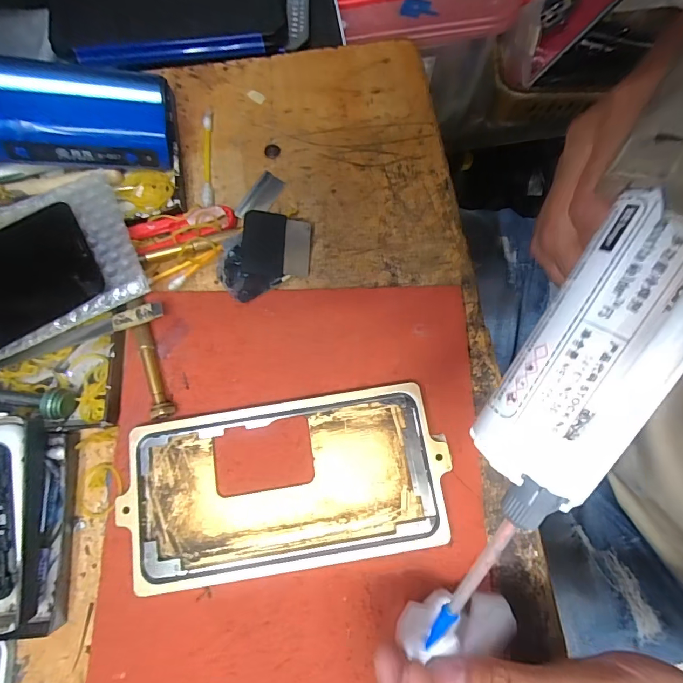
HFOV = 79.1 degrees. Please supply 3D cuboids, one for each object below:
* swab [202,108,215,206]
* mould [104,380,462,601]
[{"bbox_3d":[-0.090,-0.122,0.277,0.008,0.005,0.074,-5,75,-1],"label":"swab"},{"bbox_3d":[-0.029,0.075,0.221,0.164,0.008,0.085,-8,75,-2],"label":"mould"}]

